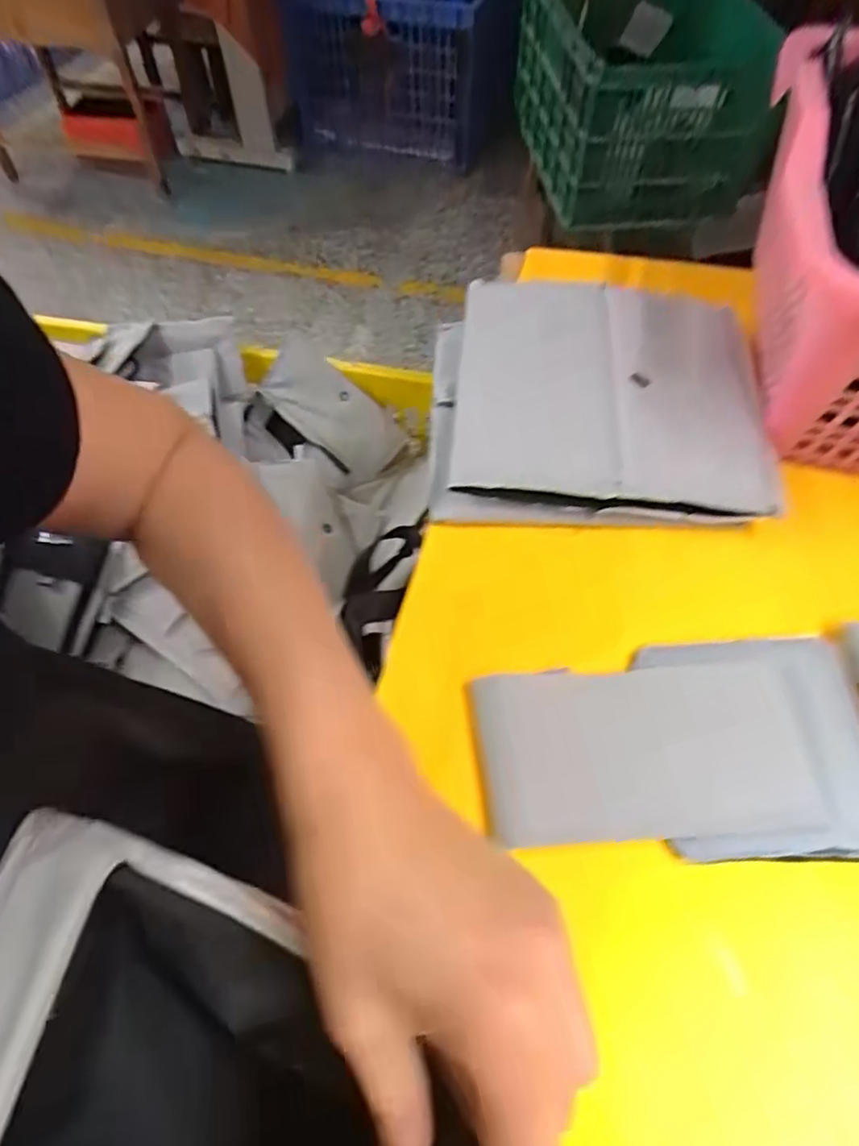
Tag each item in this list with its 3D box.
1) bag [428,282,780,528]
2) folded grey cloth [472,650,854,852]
[{"bbox_3d":[0.126,-0.139,0.499,0.242,0.050,0.222,2,57,1],"label":"bag"},{"bbox_3d":[0.128,0.102,0.372,0.195,0.019,0.096,-3,57,-2],"label":"folded grey cloth"}]

